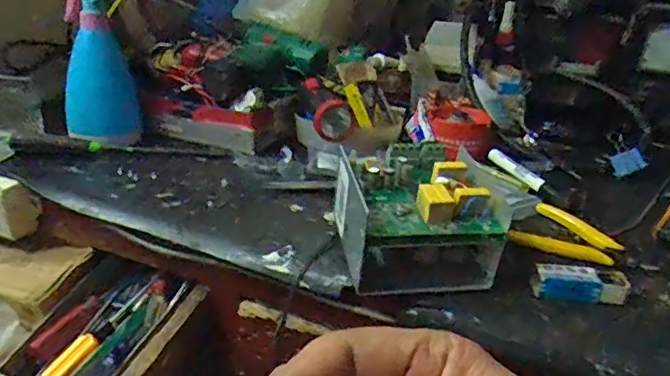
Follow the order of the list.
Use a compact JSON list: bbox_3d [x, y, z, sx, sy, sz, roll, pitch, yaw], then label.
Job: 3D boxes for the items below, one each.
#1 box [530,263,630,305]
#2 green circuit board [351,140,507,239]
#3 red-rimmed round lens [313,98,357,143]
[{"bbox_3d":[0.189,0.074,0.437,0.072,0.018,0.028,2,26,-3],"label":"box"},{"bbox_3d":[0.068,-0.001,0.444,0.096,0.031,0.103,-2,26,-11],"label":"green circuit board"},{"bbox_3d":[-0.001,-0.075,0.631,0.048,0.055,0.019,5,26,4],"label":"red-rimmed round lens"}]

